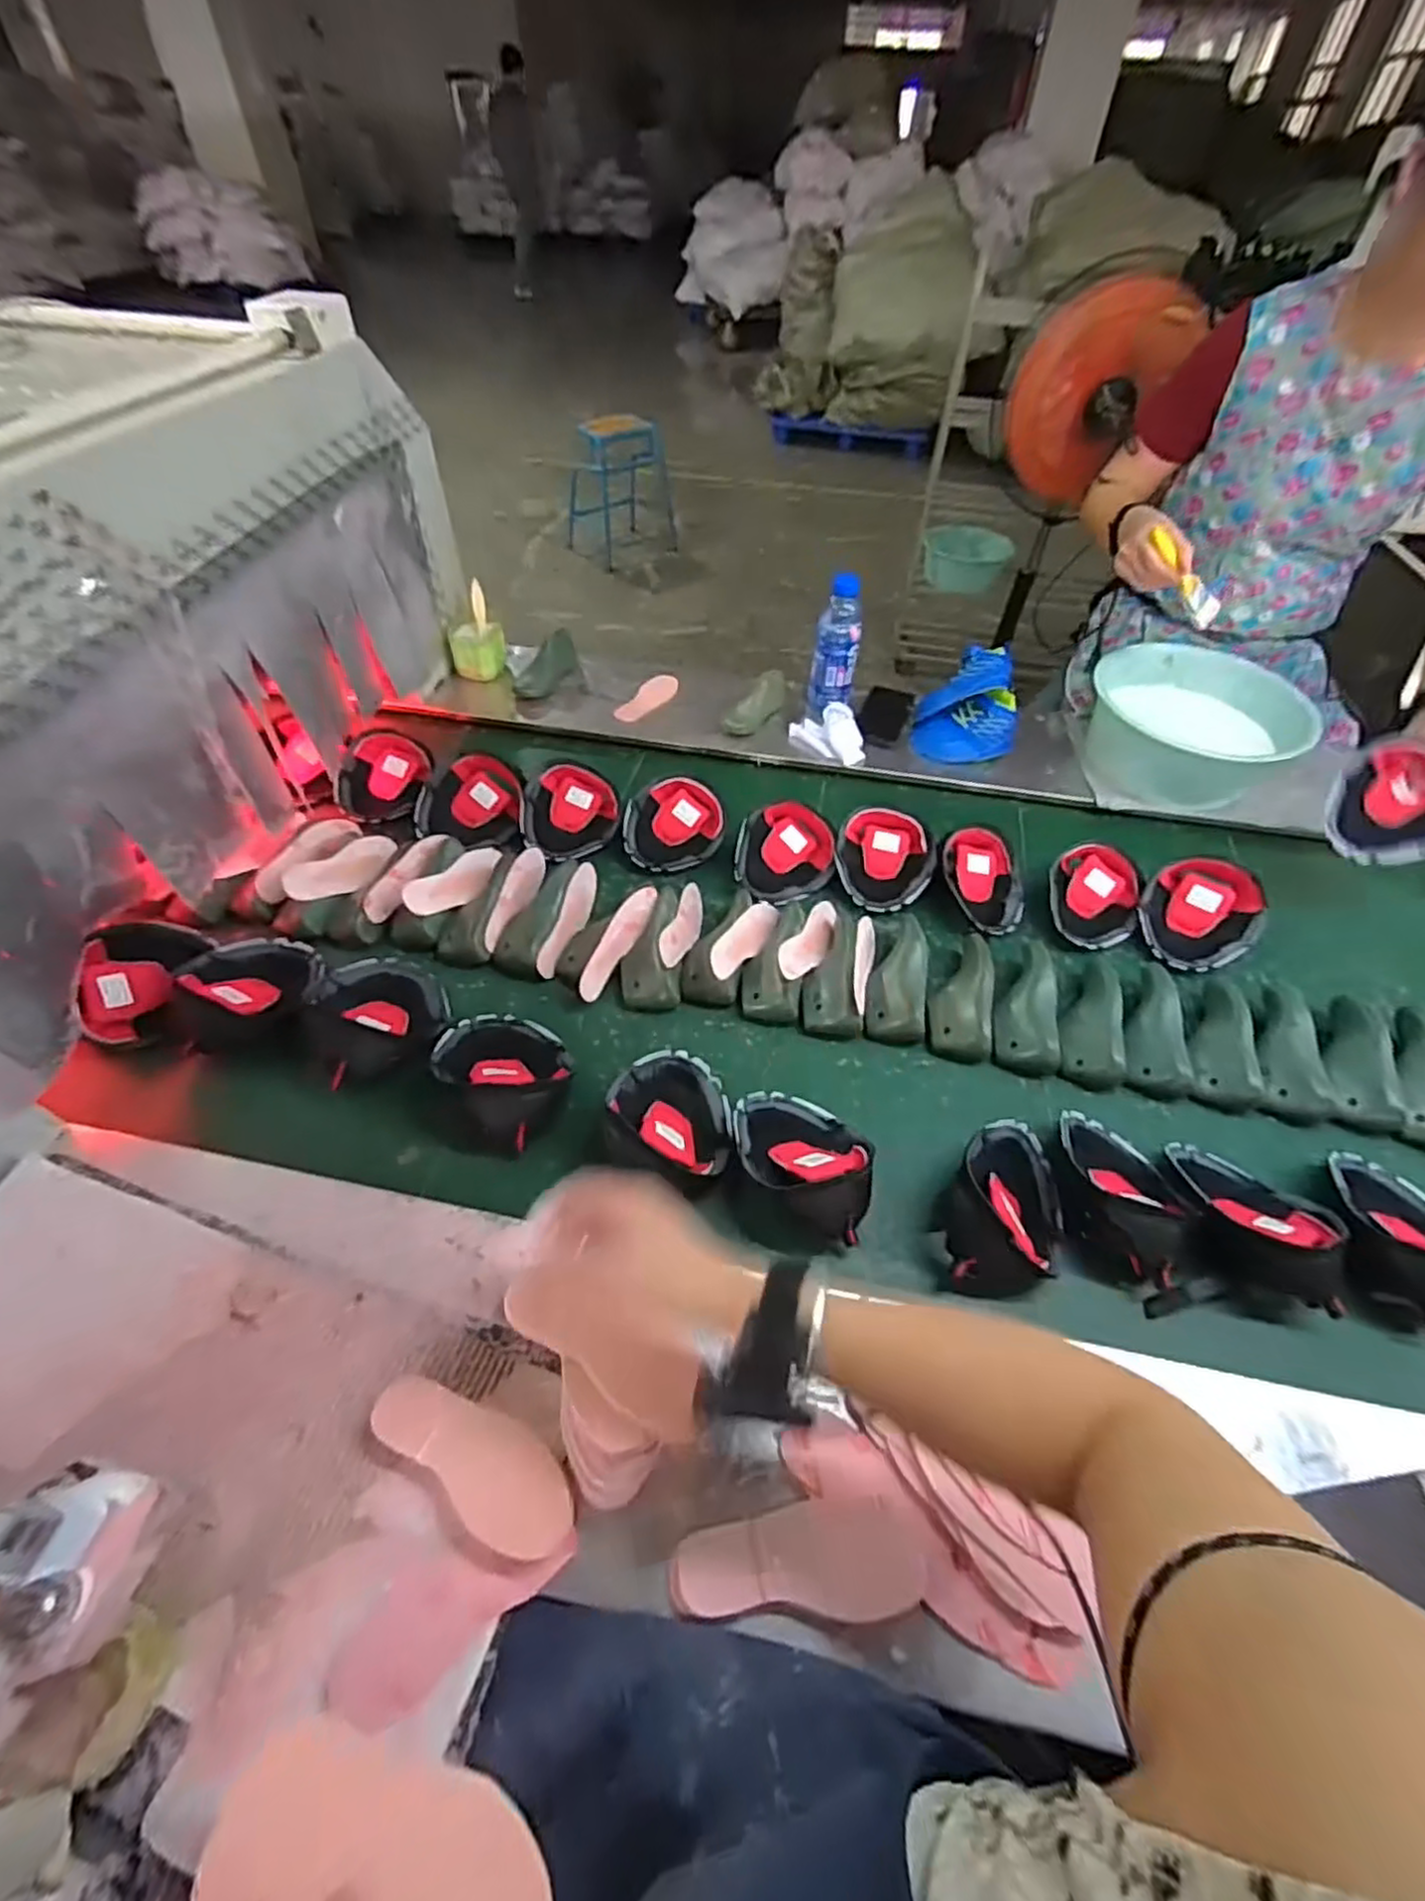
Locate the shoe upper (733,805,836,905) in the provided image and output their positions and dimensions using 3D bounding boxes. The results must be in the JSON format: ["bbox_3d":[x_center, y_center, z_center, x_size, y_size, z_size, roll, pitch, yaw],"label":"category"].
[{"bbox_3d":[0.101,-0.135,0.970,0.131,0.048,0.159,12,52,6],"label":"shoe upper"}]

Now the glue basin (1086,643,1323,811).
[{"bbox_3d":[0.762,-0.347,1.125,0.291,0.143,0.278,2,52,-2],"label":"glue basin"}]

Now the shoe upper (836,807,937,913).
[{"bbox_3d":[0.236,-0.124,0.966,0.133,0.054,0.147,7,51,2],"label":"shoe upper"}]

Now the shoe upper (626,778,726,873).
[{"bbox_3d":[-0.055,-0.181,0.989,0.139,0.046,0.129,-7,52,-9],"label":"shoe upper"}]

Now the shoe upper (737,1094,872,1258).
[{"bbox_3d":[0.088,0.198,0.681,0.137,0.082,0.161,5,51,0],"label":"shoe upper"}]

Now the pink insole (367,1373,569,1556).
[{"bbox_3d":[-0.172,0.369,0.514,0.163,0.025,0.061,29,55,18],"label":"pink insole"}]

